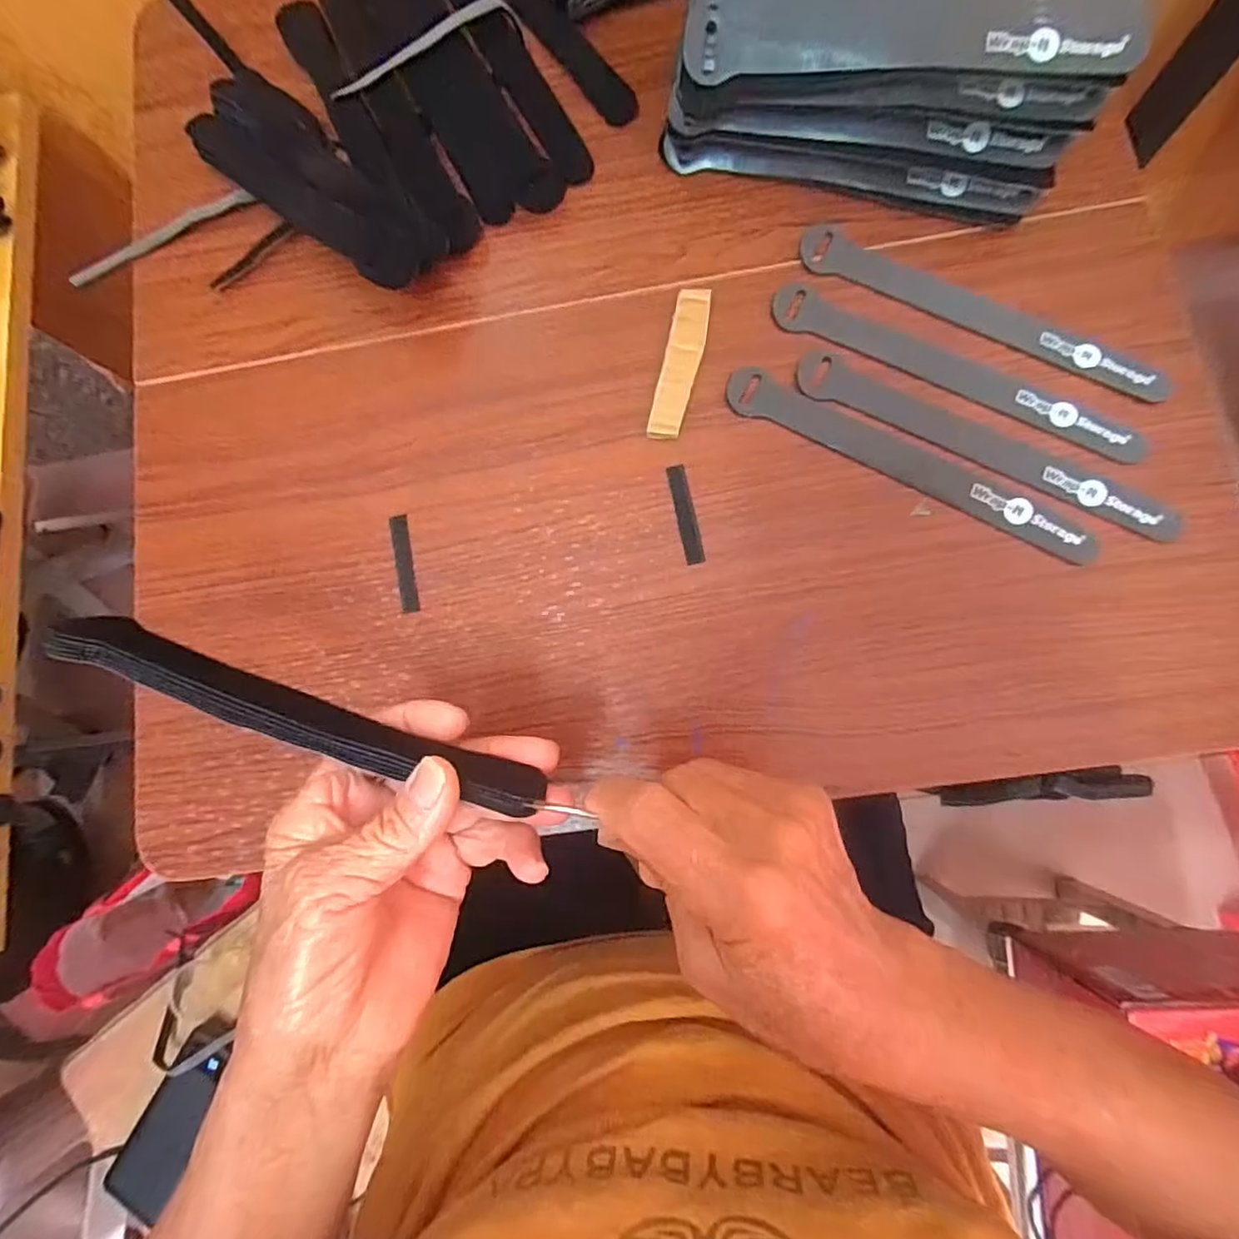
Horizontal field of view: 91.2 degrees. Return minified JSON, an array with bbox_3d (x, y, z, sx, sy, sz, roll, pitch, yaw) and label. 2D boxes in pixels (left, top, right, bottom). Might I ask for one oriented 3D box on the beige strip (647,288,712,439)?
[{"bbox_3d":[0.033,-0.139,0.331,0.019,0.005,0.086,13,84,7],"label":"beige strip"}]

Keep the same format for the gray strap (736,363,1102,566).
[{"bbox_3d":[0.146,-0.080,0.312,0.196,0.004,0.023,30,86,8],"label":"gray strap"}]

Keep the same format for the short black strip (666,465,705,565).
[{"bbox_3d":[0.035,-0.056,0.322,0.010,0.004,0.053,-12,82,4],"label":"short black strip"}]

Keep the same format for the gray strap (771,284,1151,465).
[{"bbox_3d":[0.173,-0.129,0.317,0.196,0.004,0.025,29,86,8],"label":"gray strap"}]

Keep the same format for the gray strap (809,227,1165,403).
[{"bbox_3d":[0.188,-0.163,0.321,0.196,0.008,0.024,30,86,8],"label":"gray strap"}]

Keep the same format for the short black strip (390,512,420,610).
[{"bbox_3d":[-0.118,-0.031,0.331,0.010,0.004,0.055,-12,82,4],"label":"short black strip"}]

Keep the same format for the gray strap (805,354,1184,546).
[{"bbox_3d":[0.184,-0.089,0.311,0.197,0.005,0.024,30,86,8],"label":"gray strap"}]

